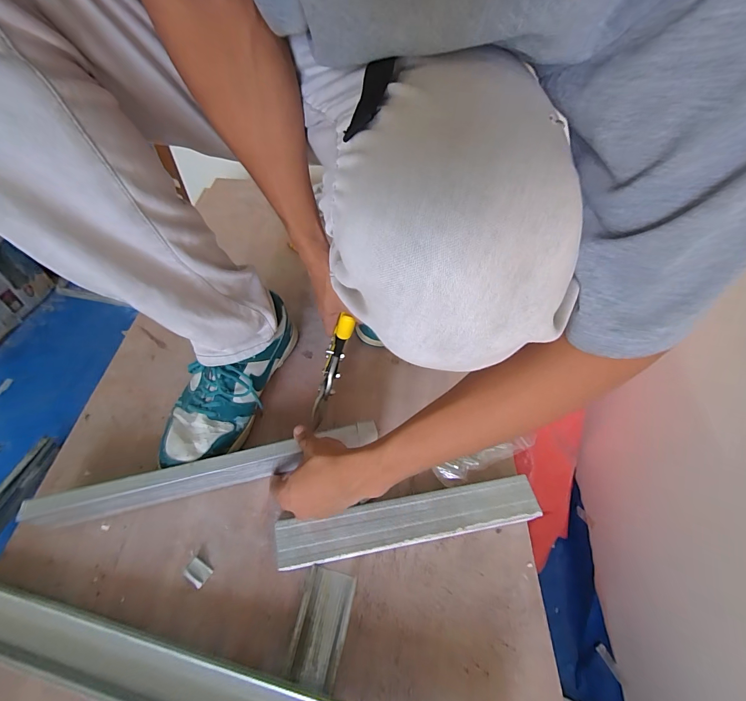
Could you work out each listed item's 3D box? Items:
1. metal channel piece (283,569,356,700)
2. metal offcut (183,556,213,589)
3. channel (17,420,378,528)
[{"bbox_3d":[-0.051,0.275,0.354,0.048,0.017,0.093,12,53,6],"label":"metal channel piece"},{"bbox_3d":[-0.191,0.242,0.386,0.027,0.004,0.021,26,56,16],"label":"metal offcut"},{"bbox_3d":[-0.183,0.146,0.425,0.378,0.051,0.027,-12,55,-11],"label":"channel"}]

